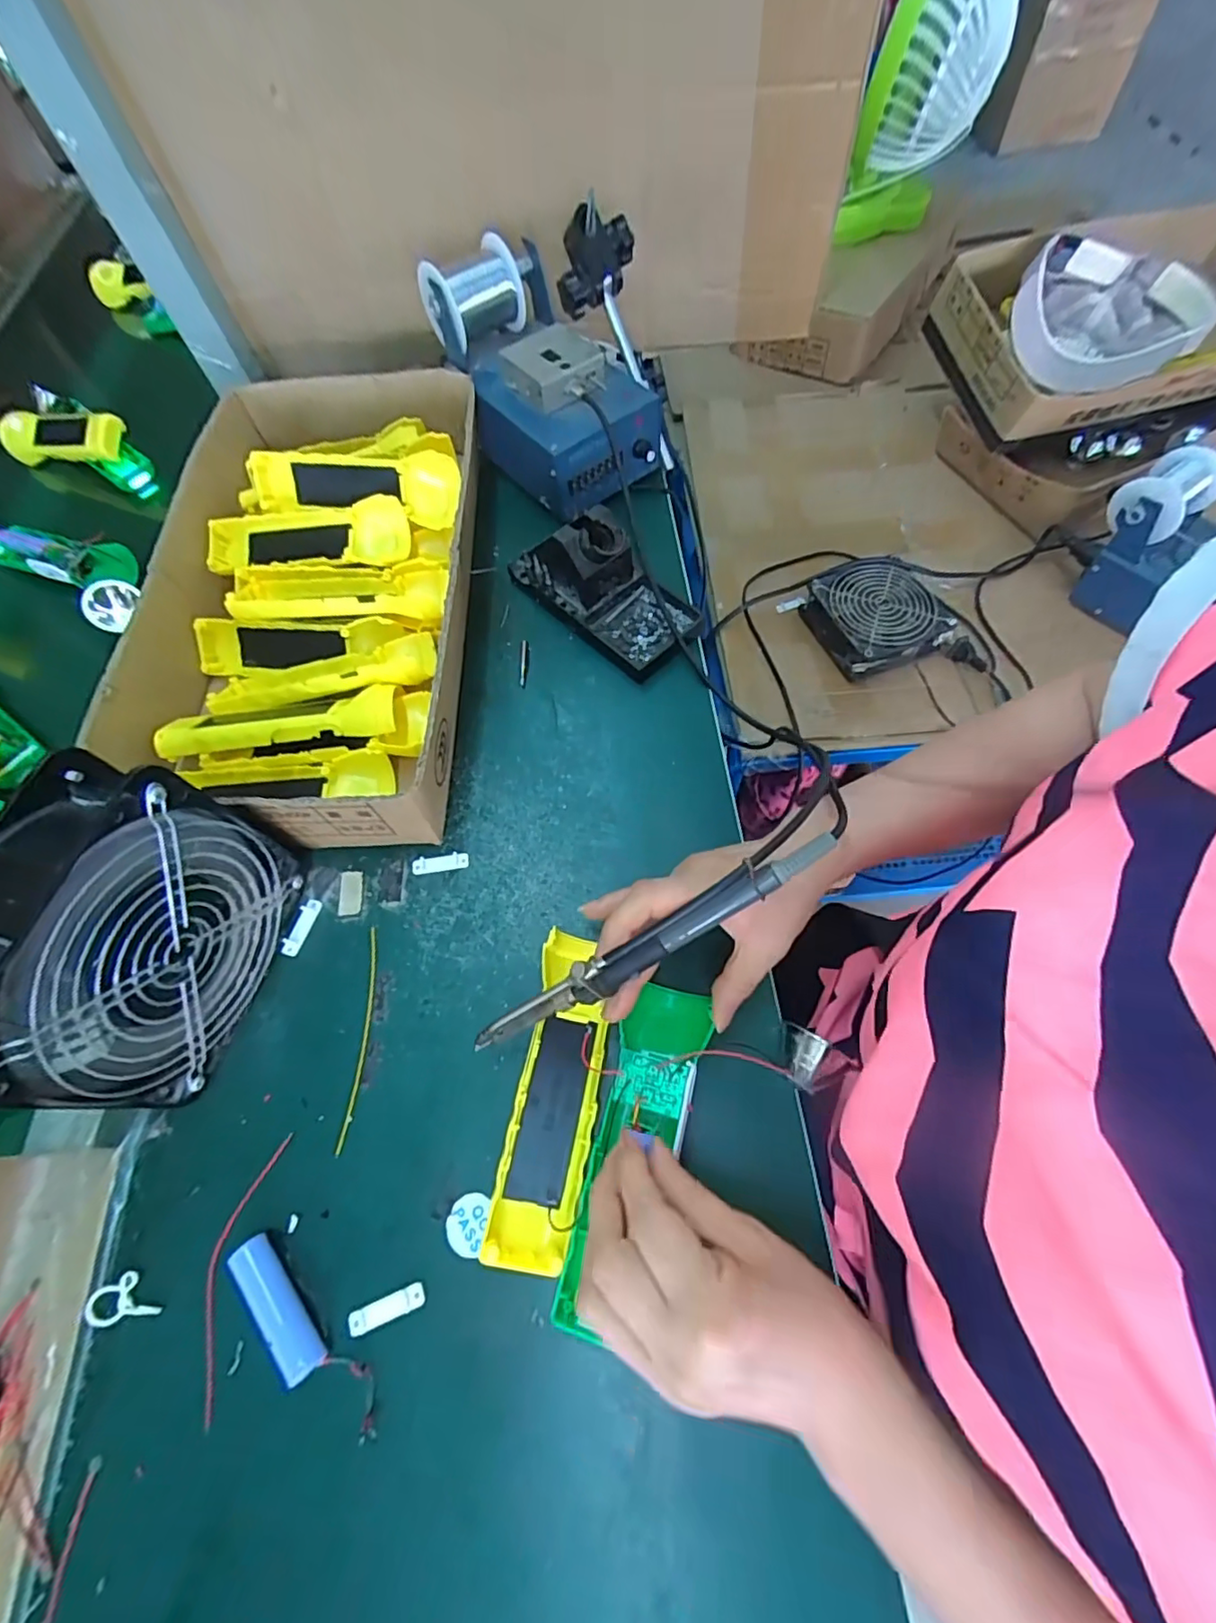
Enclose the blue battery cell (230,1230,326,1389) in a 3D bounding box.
[{"bbox_3d":[-0.162,0.242,0.292,0.017,0.016,0.066,-40,67,-14],"label":"blue battery cell"}]

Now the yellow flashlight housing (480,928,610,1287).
[{"bbox_3d":[-0.027,0.149,0.323,0.043,0.021,0.163,7,66,5],"label":"yellow flashlight housing"}]

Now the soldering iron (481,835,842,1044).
[{"bbox_3d":[0.020,0.067,0.291,0.195,0.021,0.014,-31,67,7],"label":"soldering iron"}]

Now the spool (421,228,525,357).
[{"bbox_3d":[-0.115,-0.443,0.518,0.076,0.067,0.062,-38,66,-13],"label":"spool"}]

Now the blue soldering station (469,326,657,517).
[{"bbox_3d":[-0.038,-0.355,0.521,0.124,0.086,0.158,-37,67,-13],"label":"blue soldering station"}]

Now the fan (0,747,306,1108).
[{"bbox_3d":[-0.248,0.067,0.313,0.067,0.148,0.151,11,65,10],"label":"fan"}]

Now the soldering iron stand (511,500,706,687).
[{"bbox_3d":[-0.003,-0.184,0.458,0.079,0.069,0.155,-39,67,-14],"label":"soldering iron stand"}]

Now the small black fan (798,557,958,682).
[{"bbox_3d":[0.298,-0.217,0.664,0.142,0.052,0.124,-21,63,-5],"label":"small black fan"}]

